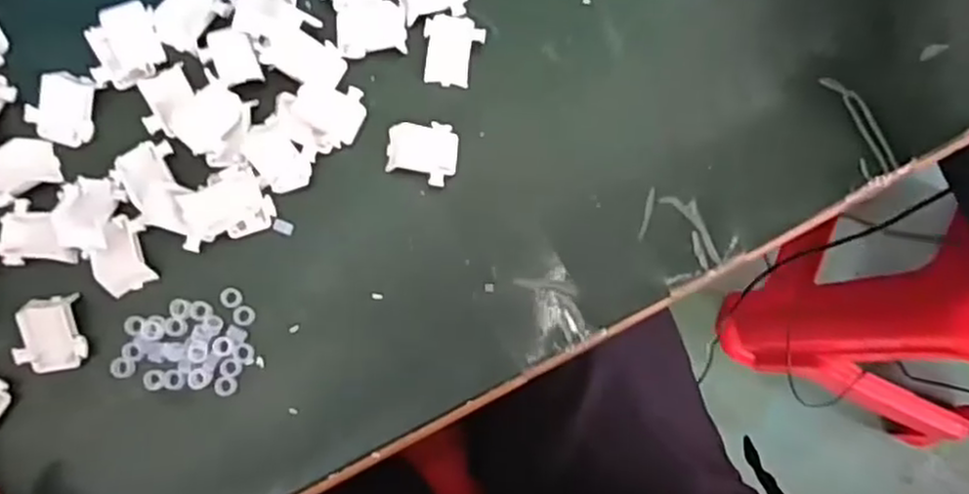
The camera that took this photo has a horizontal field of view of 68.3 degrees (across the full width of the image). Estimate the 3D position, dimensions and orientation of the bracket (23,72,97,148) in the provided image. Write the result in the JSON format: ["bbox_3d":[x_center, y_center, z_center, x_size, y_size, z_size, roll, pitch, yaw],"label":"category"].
[{"bbox_3d":[-0.198,-0.065,0.333,0.028,0.008,0.033,2,84,-4],"label":"bracket"}]

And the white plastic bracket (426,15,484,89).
[{"bbox_3d":[-0.015,-0.097,0.353,0.028,0.007,0.034,2,84,-4],"label":"white plastic bracket"}]

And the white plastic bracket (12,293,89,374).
[{"bbox_3d":[-0.195,0.040,0.319,0.029,0.009,0.032,-8,84,-5],"label":"white plastic bracket"}]

